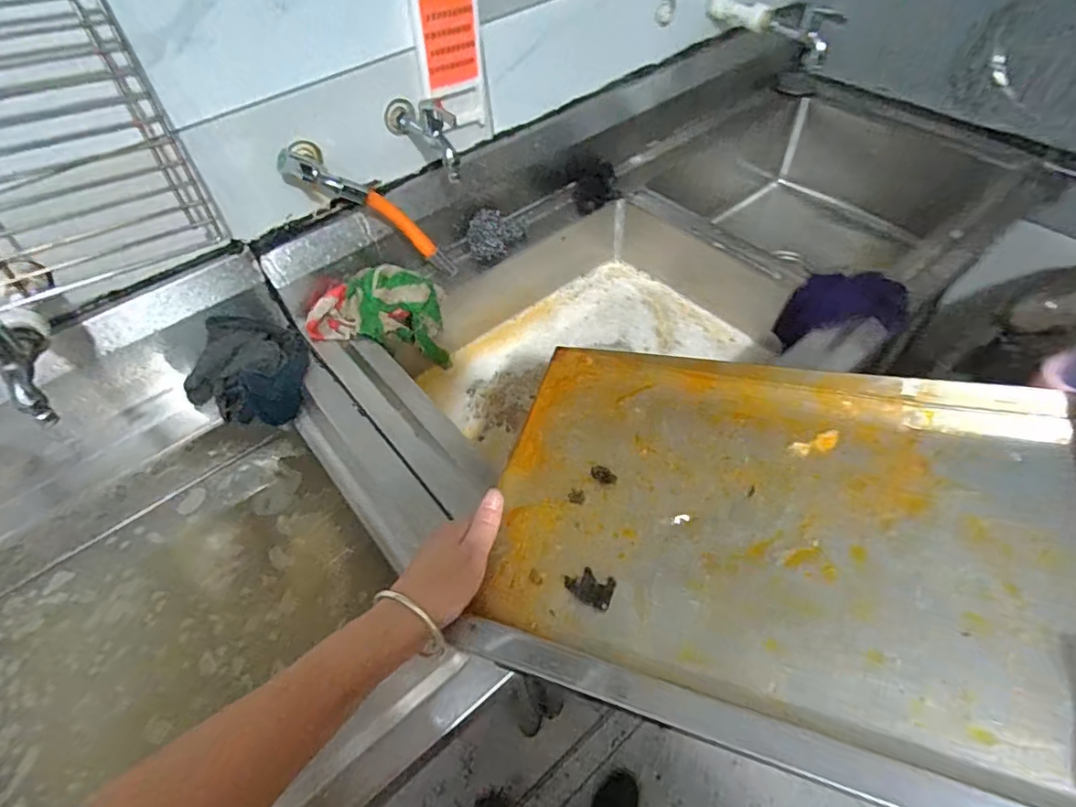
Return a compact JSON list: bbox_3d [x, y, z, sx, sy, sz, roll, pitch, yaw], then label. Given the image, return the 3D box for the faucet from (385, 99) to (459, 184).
[{"bbox_3d":[-0.148,-0.373,0.741,0.051,0.080,0.151,-34,57,-21],"label":"faucet"}]

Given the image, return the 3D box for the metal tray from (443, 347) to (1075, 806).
[{"bbox_3d":[0.181,0.091,0.417,0.429,0.035,0.316,10,58,21],"label":"metal tray"}]

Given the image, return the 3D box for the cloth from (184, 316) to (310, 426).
[{"bbox_3d":[-0.385,-0.047,0.740,0.131,0.085,0.150,24,57,21],"label":"cloth"}]

